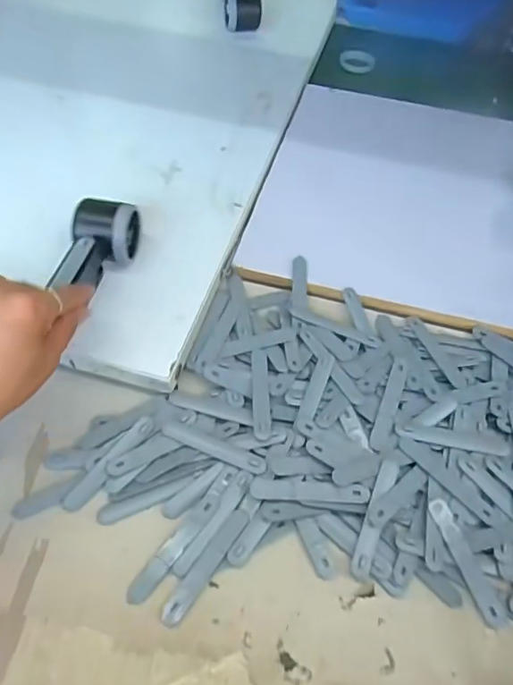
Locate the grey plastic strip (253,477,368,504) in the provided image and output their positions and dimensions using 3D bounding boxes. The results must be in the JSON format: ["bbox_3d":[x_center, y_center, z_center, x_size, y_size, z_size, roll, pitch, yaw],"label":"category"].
[{"bbox_3d":[0.043,0.120,0.414,0.094,0.009,0.019,5,52,2],"label":"grey plastic strip"}]

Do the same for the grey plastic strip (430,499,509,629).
[{"bbox_3d":[0.163,0.168,0.395,0.019,0.008,0.094,-15,66,-14],"label":"grey plastic strip"}]

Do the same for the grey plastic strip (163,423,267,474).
[{"bbox_3d":[-0.037,0.091,0.441,0.094,0.004,0.015,19,54,12],"label":"grey plastic strip"}]

